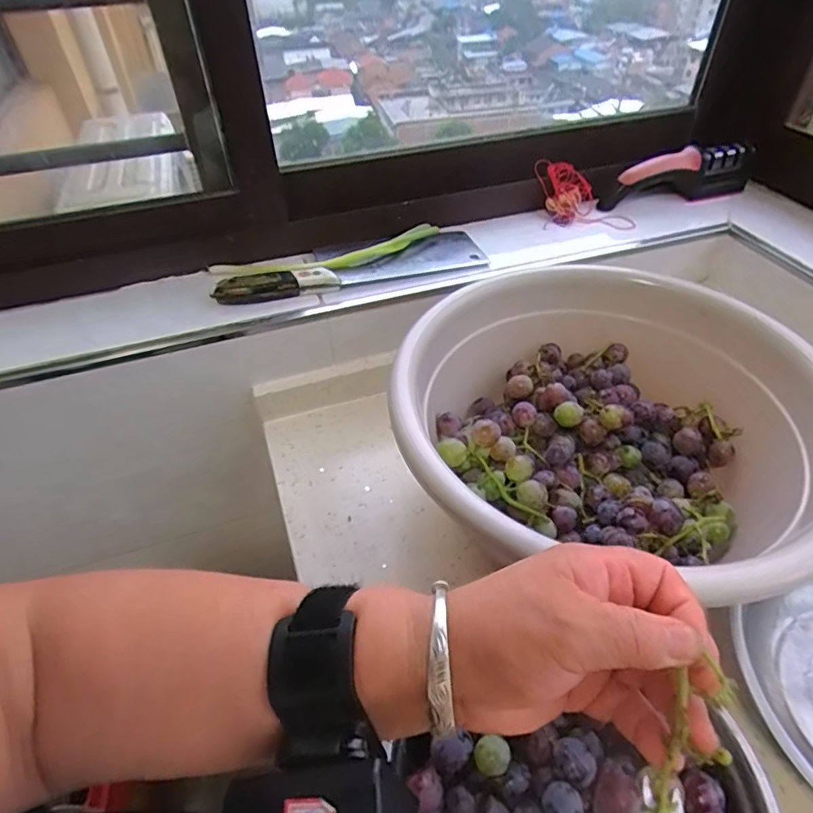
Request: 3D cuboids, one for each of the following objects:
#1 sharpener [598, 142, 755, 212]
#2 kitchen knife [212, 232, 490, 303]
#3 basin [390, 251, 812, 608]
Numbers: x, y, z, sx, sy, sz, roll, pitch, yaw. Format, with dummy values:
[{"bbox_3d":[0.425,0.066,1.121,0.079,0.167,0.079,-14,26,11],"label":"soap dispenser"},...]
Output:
[{"bbox_3d":[0.356,-0.299,0.694,0.212,0.059,0.039,-9,48,-6],"label":"sharpener"},{"bbox_3d":[-0.056,-0.157,0.594,0.303,0.031,0.073,-17,49,-14],"label":"kitchen knife"},{"bbox_3d":[0.171,0.025,0.481,0.341,0.154,0.310,-1,48,1],"label":"basin"}]

